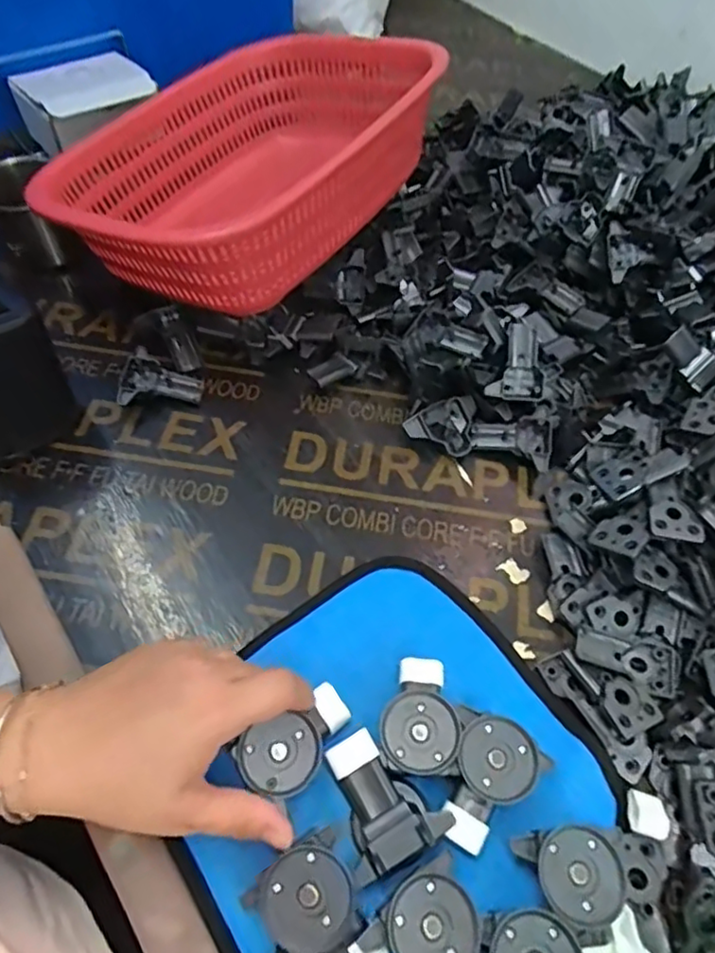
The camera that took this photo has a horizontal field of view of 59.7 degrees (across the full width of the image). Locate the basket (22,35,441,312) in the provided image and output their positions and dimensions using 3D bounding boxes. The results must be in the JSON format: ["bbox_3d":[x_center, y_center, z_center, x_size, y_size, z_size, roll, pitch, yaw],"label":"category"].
[{"bbox_3d":[-0.085,-0.274,0.547,0.235,0.129,0.342,30,60,15],"label":"basket"}]

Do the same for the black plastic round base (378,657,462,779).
[{"bbox_3d":[0.033,0.135,0.352,0.041,0.025,0.064,0,57,-2],"label":"black plastic round base"}]

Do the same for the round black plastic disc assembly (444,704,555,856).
[{"bbox_3d":[0.065,0.160,0.337,0.051,0.023,0.064,40,64,22],"label":"round black plastic disc assembly"}]

